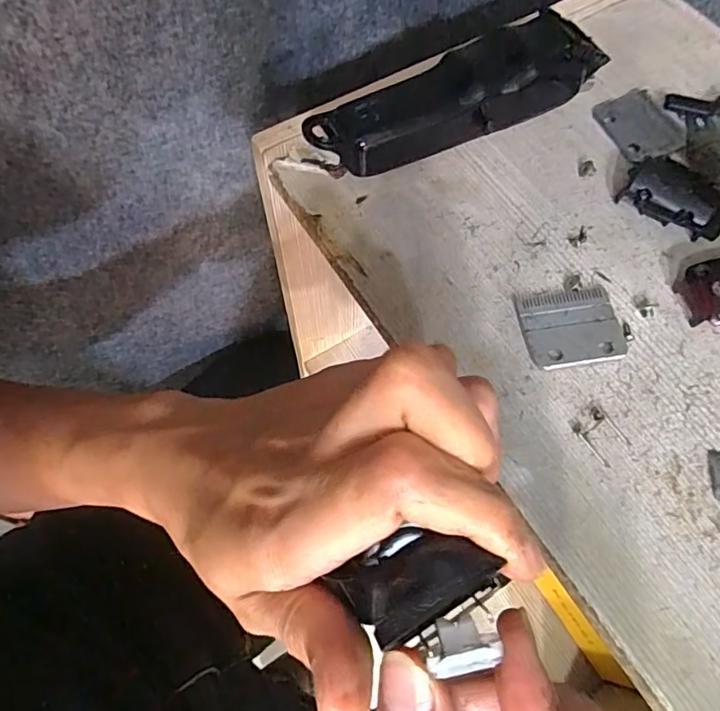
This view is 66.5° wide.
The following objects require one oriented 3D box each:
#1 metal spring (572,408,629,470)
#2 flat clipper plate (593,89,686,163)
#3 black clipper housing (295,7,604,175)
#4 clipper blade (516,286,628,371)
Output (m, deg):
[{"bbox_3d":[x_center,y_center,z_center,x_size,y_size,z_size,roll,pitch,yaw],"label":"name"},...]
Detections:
[{"bbox_3d":[0.108,0.035,0.244,0.017,0.004,0.022,-33,70,-16],"label":"metal spring"},{"bbox_3d":[0.163,-0.135,0.319,0.035,0.004,0.050,-16,66,-9],"label":"flat clipper plate"},{"bbox_3d":[0.052,-0.134,0.295,0.164,0.052,0.027,-25,68,-13],"label":"black clipper housing"},{"bbox_3d":[0.102,-0.014,0.266,0.045,0.004,0.040,-6,65,-5],"label":"clipper blade"}]

